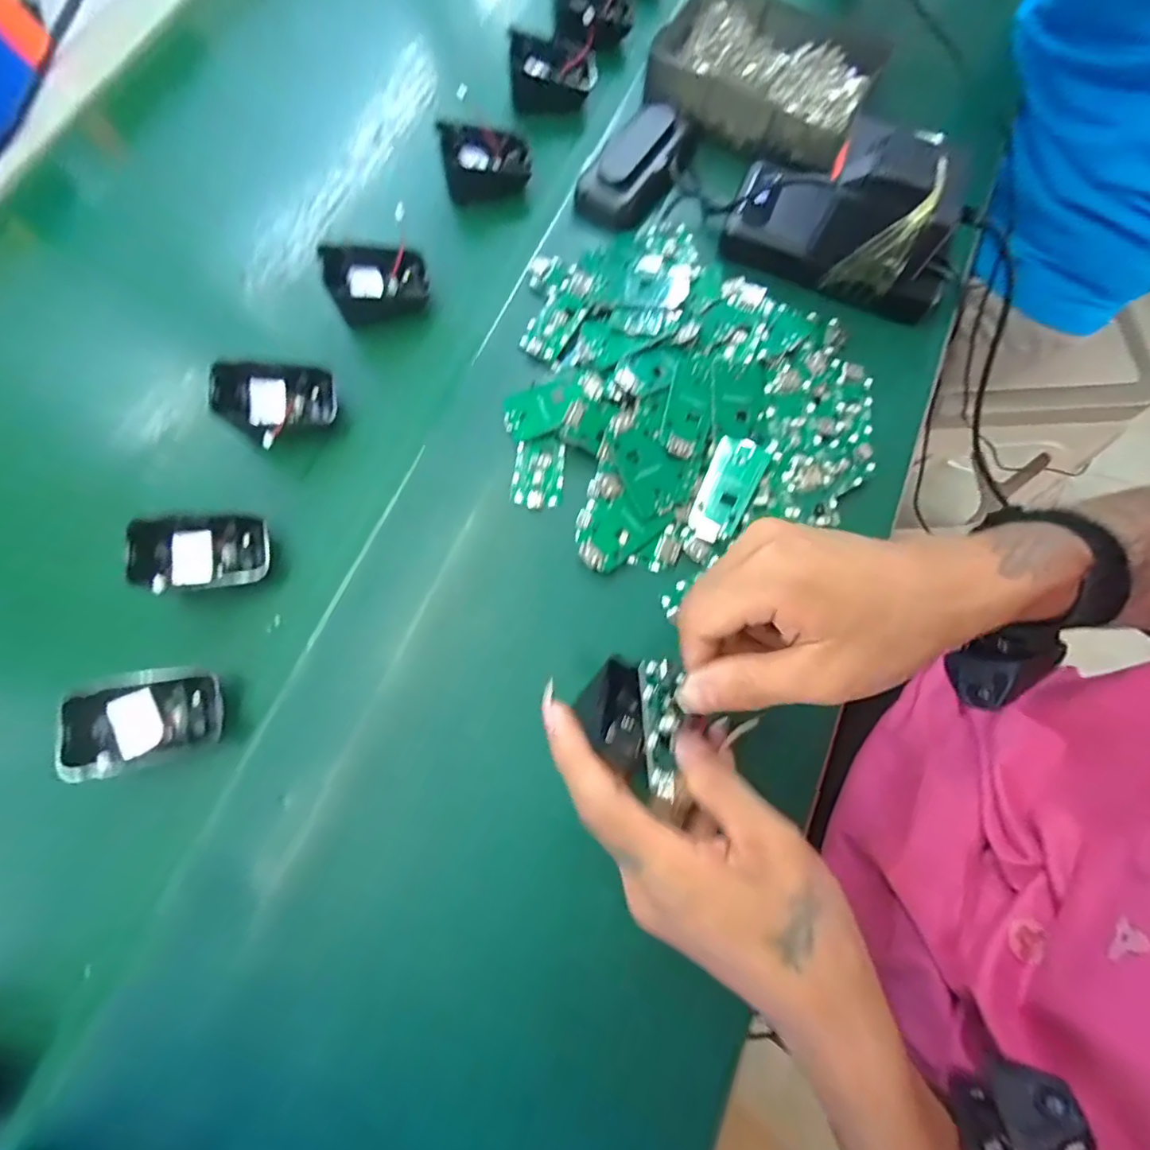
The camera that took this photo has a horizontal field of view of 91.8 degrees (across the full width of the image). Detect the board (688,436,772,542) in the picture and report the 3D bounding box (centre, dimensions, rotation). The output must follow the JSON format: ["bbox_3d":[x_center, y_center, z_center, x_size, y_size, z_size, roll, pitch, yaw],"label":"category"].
[{"bbox_3d":[0.093,-0.053,0.342,0.031,0.011,0.063,27,76,8],"label":"board"}]

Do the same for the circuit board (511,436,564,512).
[{"bbox_3d":[-0.023,-0.066,0.354,0.032,0.007,0.050,4,74,1],"label":"circuit board"}]

